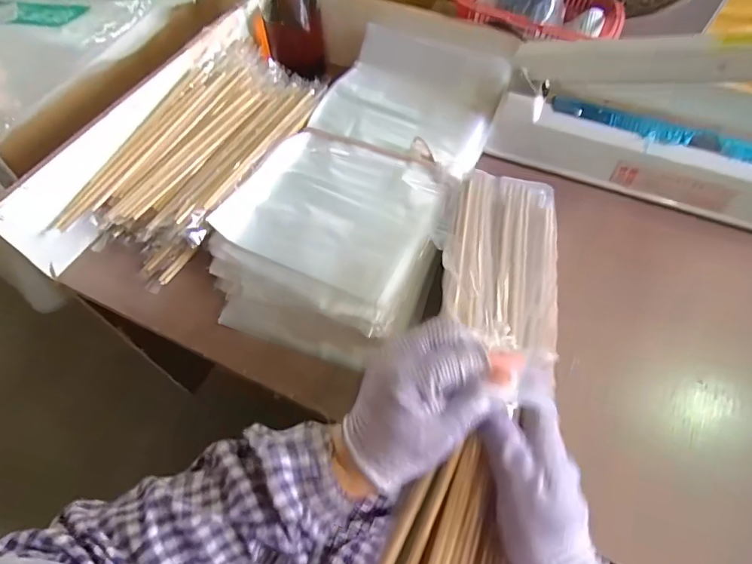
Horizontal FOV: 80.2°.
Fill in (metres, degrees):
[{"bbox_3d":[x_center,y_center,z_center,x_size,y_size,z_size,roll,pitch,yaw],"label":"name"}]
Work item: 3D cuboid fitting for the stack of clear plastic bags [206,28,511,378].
[{"bbox_3d":[-0.005,-0.127,0.539,0.237,0.061,0.450,19,62,13],"label":"stack of clear plastic bags"}]

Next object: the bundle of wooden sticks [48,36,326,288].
[{"bbox_3d":[-0.202,-0.171,0.559,0.154,0.074,0.362,22,63,14],"label":"bundle of wooden sticks"}]

